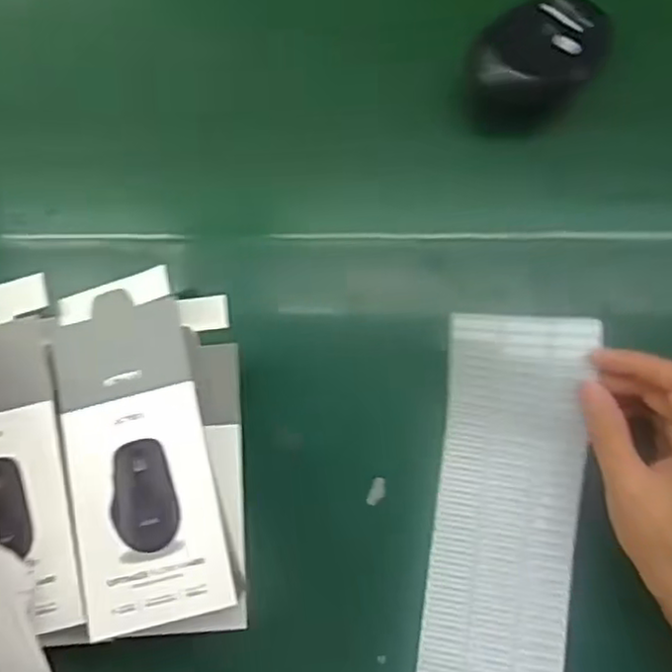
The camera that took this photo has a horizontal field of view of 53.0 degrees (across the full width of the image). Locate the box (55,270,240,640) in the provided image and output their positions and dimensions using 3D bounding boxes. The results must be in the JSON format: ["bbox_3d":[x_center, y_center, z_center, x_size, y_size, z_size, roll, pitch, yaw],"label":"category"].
[{"bbox_3d":[-0.101,0.057,0.346,0.082,0.040,0.172,-14,81,1],"label":"box"}]

